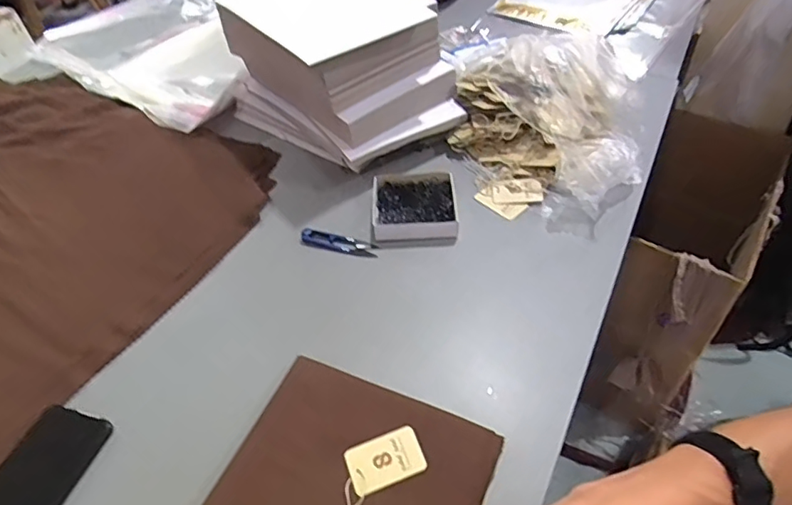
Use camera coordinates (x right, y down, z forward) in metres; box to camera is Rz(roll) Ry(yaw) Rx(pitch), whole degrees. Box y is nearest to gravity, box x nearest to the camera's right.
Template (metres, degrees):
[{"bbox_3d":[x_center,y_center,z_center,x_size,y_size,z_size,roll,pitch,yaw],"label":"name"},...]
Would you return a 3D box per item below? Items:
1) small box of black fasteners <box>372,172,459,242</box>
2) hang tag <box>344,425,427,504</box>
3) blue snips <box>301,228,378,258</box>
[{"bbox_3d":[0.024,-0.060,0.689,0.105,0.032,0.116,-1,46,1],"label":"small box of black fasteners"},{"bbox_3d":[-0.035,0.198,0.449,0.134,0.005,0.053,-32,53,-25],"label":"hang tag"},{"bbox_3d":[-0.072,-0.012,0.661,0.099,0.006,0.028,12,48,14],"label":"blue snips"}]

